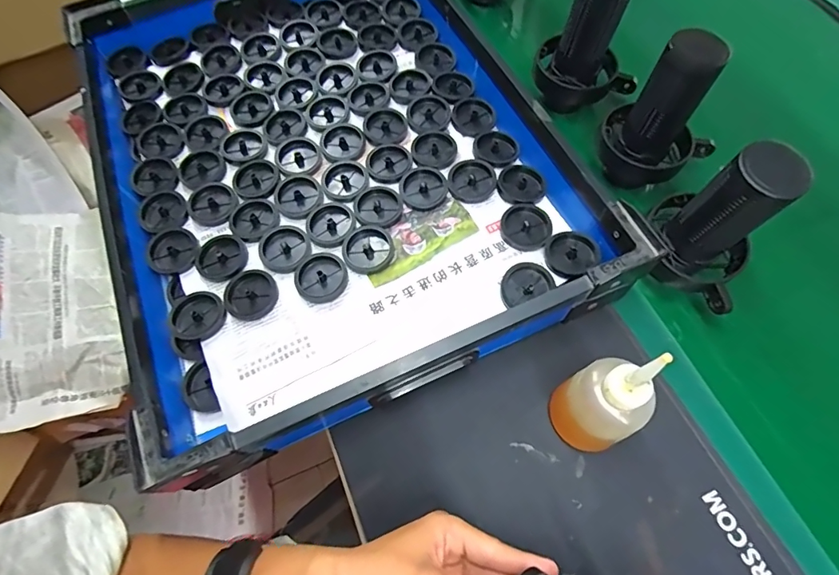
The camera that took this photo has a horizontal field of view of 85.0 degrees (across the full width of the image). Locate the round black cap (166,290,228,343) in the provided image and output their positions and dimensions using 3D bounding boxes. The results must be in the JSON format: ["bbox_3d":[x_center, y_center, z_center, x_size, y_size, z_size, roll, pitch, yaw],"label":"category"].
[{"bbox_3d":[-0.222,0.029,0.457,0.052,0.005,0.053,-1,65,3],"label":"round black cap"}]

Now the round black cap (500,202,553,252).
[{"bbox_3d":[0.112,-0.063,0.479,0.048,0.014,0.052,-1,65,3],"label":"round black cap"}]

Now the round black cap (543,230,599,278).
[{"bbox_3d":[0.151,-0.035,0.460,0.048,0.017,0.046,-1,65,3],"label":"round black cap"}]

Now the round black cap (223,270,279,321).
[{"bbox_3d":[-0.171,0.007,0.465,0.052,0.008,0.053,-1,65,3],"label":"round black cap"}]

